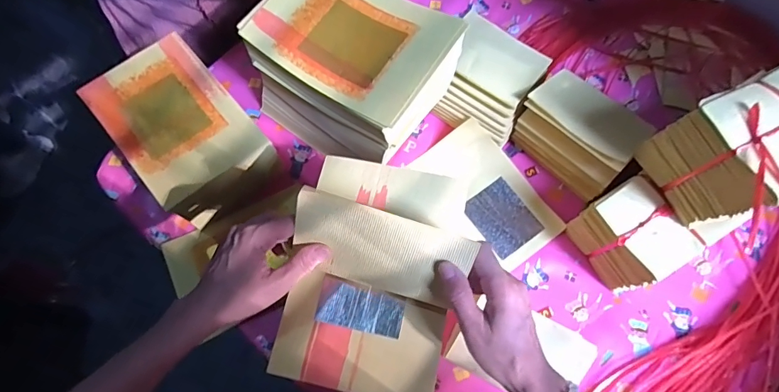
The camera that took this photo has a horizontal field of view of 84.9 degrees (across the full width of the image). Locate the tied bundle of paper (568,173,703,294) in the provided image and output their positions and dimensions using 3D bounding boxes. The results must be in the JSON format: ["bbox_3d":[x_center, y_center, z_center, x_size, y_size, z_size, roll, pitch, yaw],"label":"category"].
[{"bbox_3d":[0.331,0.057,0.592,0.088,0.130,0.131,-30,78,-9],"label":"tied bundle of paper"}]

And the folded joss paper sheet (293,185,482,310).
[{"bbox_3d":[-0.009,0.051,0.384,0.156,0.013,0.079,19,113,2],"label":"folded joss paper sheet"}]

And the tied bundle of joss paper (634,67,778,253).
[{"bbox_3d":[0.409,-0.058,0.488,0.183,0.124,0.135,-34,79,-10],"label":"tied bundle of joss paper"}]

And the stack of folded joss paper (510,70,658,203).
[{"bbox_3d":[0.277,-0.094,0.625,0.087,0.137,0.161,-43,80,-12],"label":"stack of folded joss paper"}]

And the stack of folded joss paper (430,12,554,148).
[{"bbox_3d":[0.154,-0.183,0.686,0.152,0.101,0.160,25,76,5],"label":"stack of folded joss paper"}]

